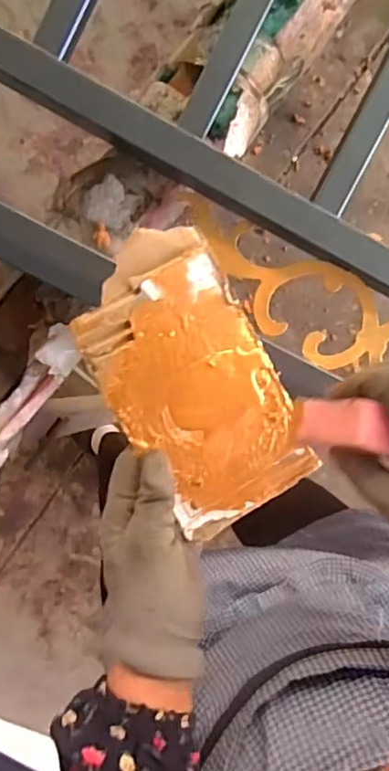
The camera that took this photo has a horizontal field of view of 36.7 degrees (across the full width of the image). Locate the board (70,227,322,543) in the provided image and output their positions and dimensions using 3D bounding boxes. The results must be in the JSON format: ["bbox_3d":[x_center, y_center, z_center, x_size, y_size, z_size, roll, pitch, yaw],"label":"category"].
[{"bbox_3d":[-0.001,0.001,0.392,0.103,0.013,0.193,-31,99,0],"label":"board"}]

